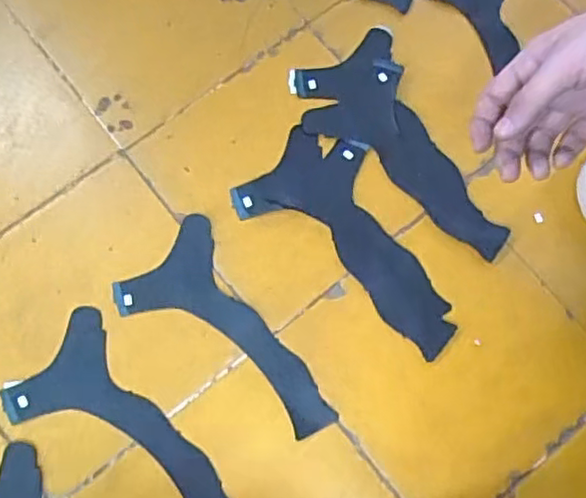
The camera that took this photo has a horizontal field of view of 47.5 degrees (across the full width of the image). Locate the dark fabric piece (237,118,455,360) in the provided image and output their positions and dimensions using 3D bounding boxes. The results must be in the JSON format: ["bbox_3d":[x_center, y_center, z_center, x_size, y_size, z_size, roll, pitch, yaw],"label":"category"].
[{"bbox_3d":[0.061,-0.017,0.547,0.201,0.006,0.105,36,78,8],"label":"dark fabric piece"}]

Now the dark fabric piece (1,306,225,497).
[{"bbox_3d":[-0.136,0.146,0.502,0.093,0.004,0.195,-37,78,-14],"label":"dark fabric piece"}]

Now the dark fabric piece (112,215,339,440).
[{"bbox_3d":[-0.060,0.073,0.522,0.093,0.004,0.194,-32,78,-9],"label":"dark fabric piece"}]

